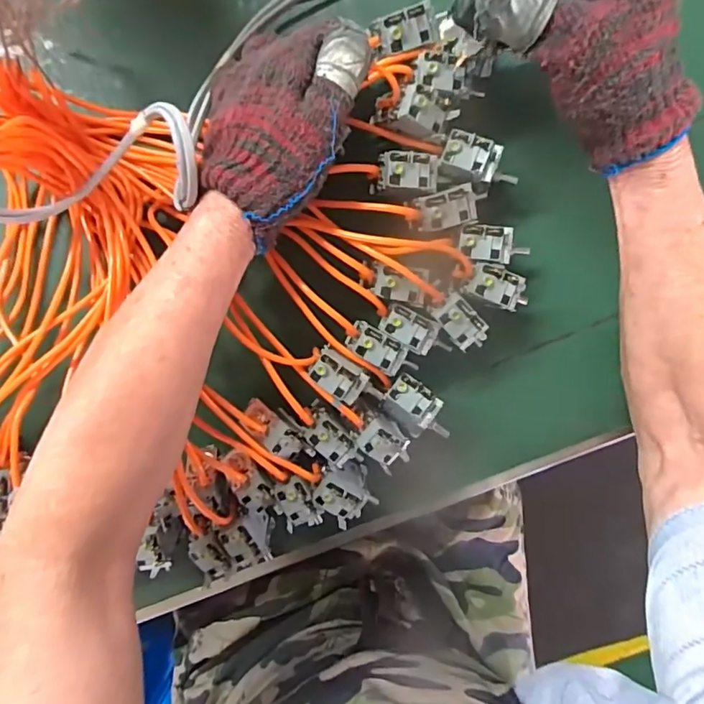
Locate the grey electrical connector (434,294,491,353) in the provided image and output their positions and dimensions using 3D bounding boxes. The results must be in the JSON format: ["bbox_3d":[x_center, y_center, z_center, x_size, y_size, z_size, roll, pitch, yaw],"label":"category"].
[{"bbox_3d":[0.076,-0.018,0.349,0.040,0.017,0.025,43,97,-3],"label":"grey electrical connector"}]

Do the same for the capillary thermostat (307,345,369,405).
[{"bbox_3d":[-0.009,0.017,0.352,0.038,0.012,0.025,35,98,-2],"label":"capillary thermostat"}]

